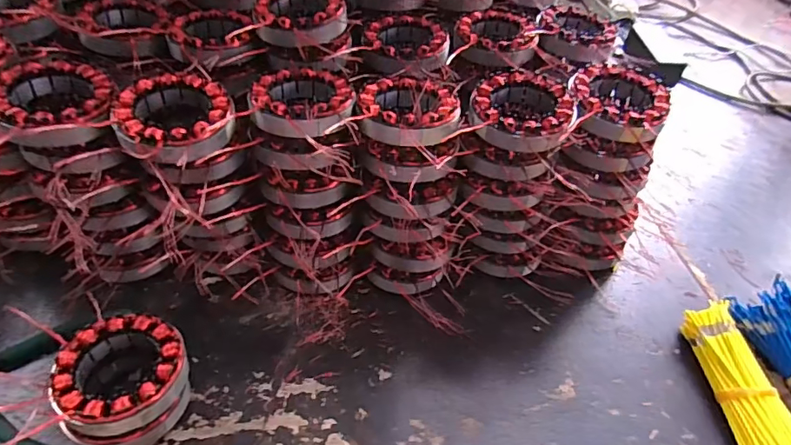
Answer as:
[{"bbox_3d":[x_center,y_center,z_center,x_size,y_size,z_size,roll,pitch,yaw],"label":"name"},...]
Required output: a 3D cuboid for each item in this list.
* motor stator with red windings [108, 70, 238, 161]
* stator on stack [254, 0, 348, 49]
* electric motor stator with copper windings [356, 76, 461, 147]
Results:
[{"bbox_3d":[-0.177,-0.083,0.396,0.086,0.028,0.088,4,46,-4],"label":"motor stator with red windings"},{"bbox_3d":[-0.095,-0.197,0.482,0.082,0.038,0.081,4,46,-4],"label":"stator on stack"},{"bbox_3d":[0.011,-0.098,0.427,0.083,0.025,0.093,7,45,0],"label":"electric motor stator with copper windings"}]

